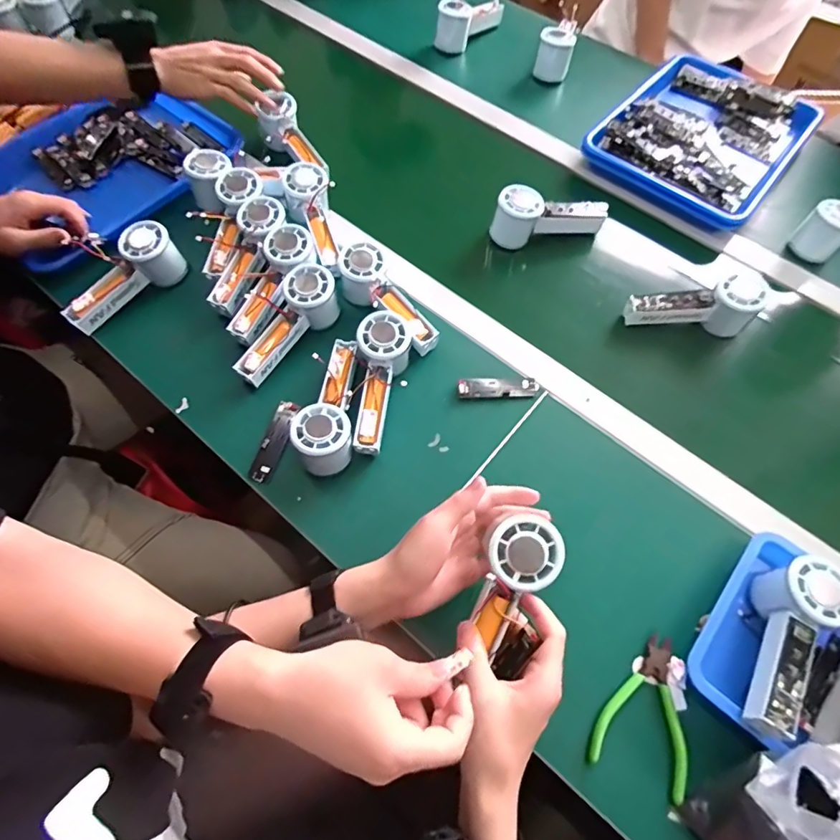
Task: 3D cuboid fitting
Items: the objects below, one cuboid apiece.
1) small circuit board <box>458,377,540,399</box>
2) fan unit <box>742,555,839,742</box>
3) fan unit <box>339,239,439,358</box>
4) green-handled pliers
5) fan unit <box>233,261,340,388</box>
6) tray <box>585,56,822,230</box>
[{"bbox_3d":[0.090,-0.037,0.561,0.091,0.009,0.020,-2,64,-3],"label":"small circuit board"},{"bbox_3d":[0.309,0.189,0.423,0.052,0.055,0.149,37,68,16],"label":"fan unit"},{"bbox_3d":[-0.040,-0.140,0.572,0.055,0.053,0.144,-35,70,-17],"label":"fan unit"},{"bbox_3d":[0.197,0.248,0.429,0.076,0.009,0.118,19,65,8],"label":"green-handled pliers"},{"bbox_3d":[-0.153,-0.108,0.572,0.056,0.060,0.153,35,84,15],"label":"fan unit"},{"bbox_3d":[0.428,-0.432,0.743,0.255,0.047,0.325,34,68,14],"label":"tray"}]

